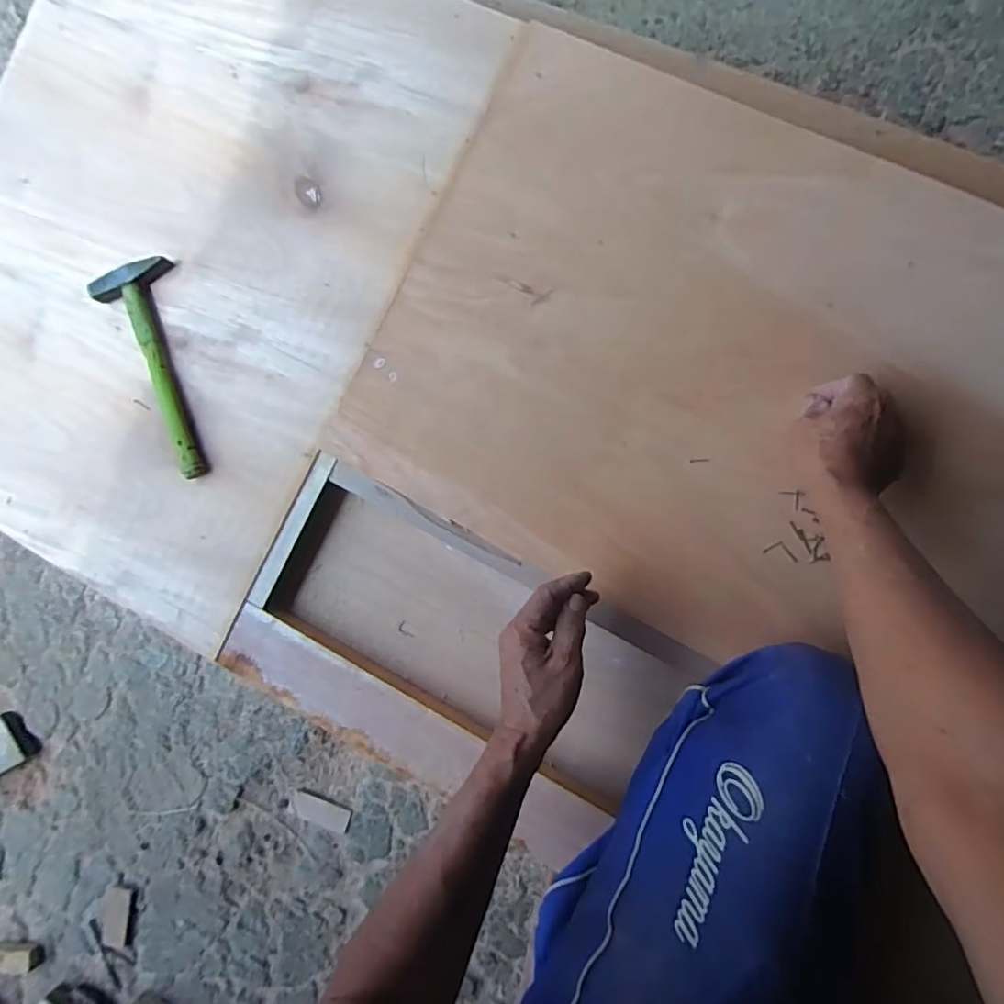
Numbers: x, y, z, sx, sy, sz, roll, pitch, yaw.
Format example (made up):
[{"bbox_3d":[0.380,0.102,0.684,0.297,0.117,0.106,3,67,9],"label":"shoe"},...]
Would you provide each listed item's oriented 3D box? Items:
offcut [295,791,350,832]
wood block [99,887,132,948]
[{"bbox_3d":[-0.223,0.384,0.718,0.073,0.010,0.031,16,91,6],"label":"offcut"},{"bbox_3d":[-0.498,0.534,0.748,0.040,0.005,0.073,7,90,6],"label":"wood block"}]

